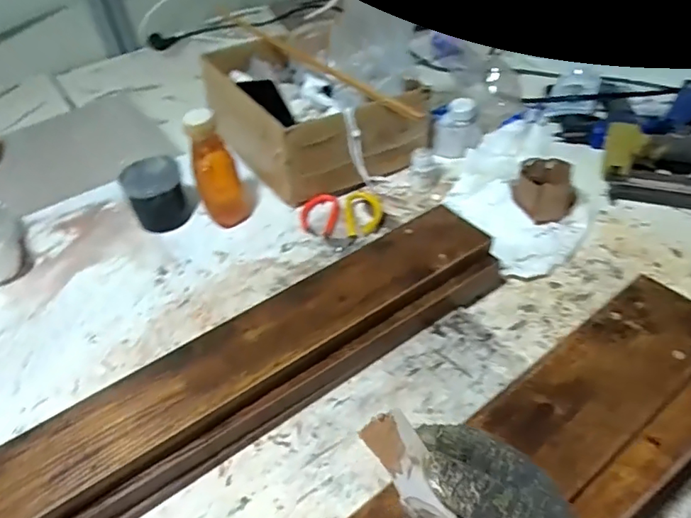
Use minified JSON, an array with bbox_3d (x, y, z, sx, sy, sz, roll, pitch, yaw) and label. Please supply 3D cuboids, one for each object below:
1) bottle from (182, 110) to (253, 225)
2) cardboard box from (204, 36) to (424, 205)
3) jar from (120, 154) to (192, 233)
[{"bbox_3d":[-0.172,-0.121,0.706,0.057,0.168,0.045,-11,44,-5],"label":"bottle"},{"bbox_3d":[-0.055,-0.242,0.850,0.255,0.122,0.334,-26,47,-20],"label":"cardboard box"},{"bbox_3d":[-0.263,-0.087,0.741,0.073,0.083,0.070,-3,43,3],"label":"jar"}]

